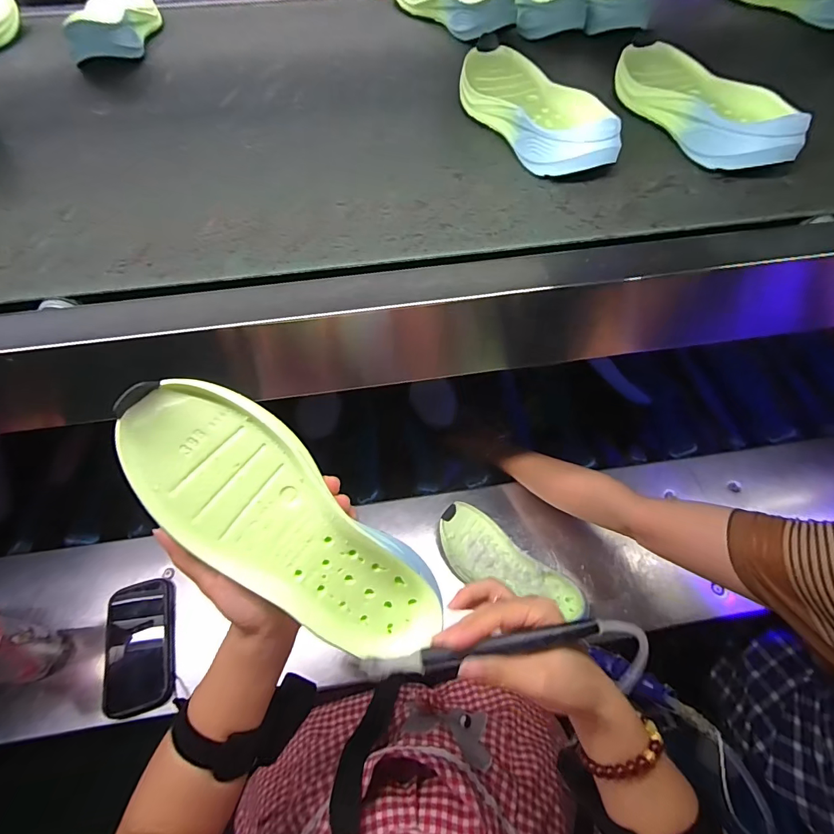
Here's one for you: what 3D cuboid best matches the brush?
[{"bbox_3d":[0.044,0.160,0.293,0.166,0.016,0.016,-10,58,-3],"label":"brush"}]

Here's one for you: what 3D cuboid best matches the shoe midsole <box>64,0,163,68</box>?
[{"bbox_3d":[-0.430,-0.575,0.615,0.094,0.049,0.271,-14,58,-8],"label":"shoe midsole"}]

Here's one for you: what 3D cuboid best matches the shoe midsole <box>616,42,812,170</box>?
[{"bbox_3d":[0.295,-0.342,0.461,0.092,0.041,0.265,-15,59,-8],"label":"shoe midsole"}]

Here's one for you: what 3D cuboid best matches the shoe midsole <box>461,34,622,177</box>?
[{"bbox_3d":[0.113,-0.340,0.461,0.104,0.043,0.270,-15,59,-9],"label":"shoe midsole"}]

